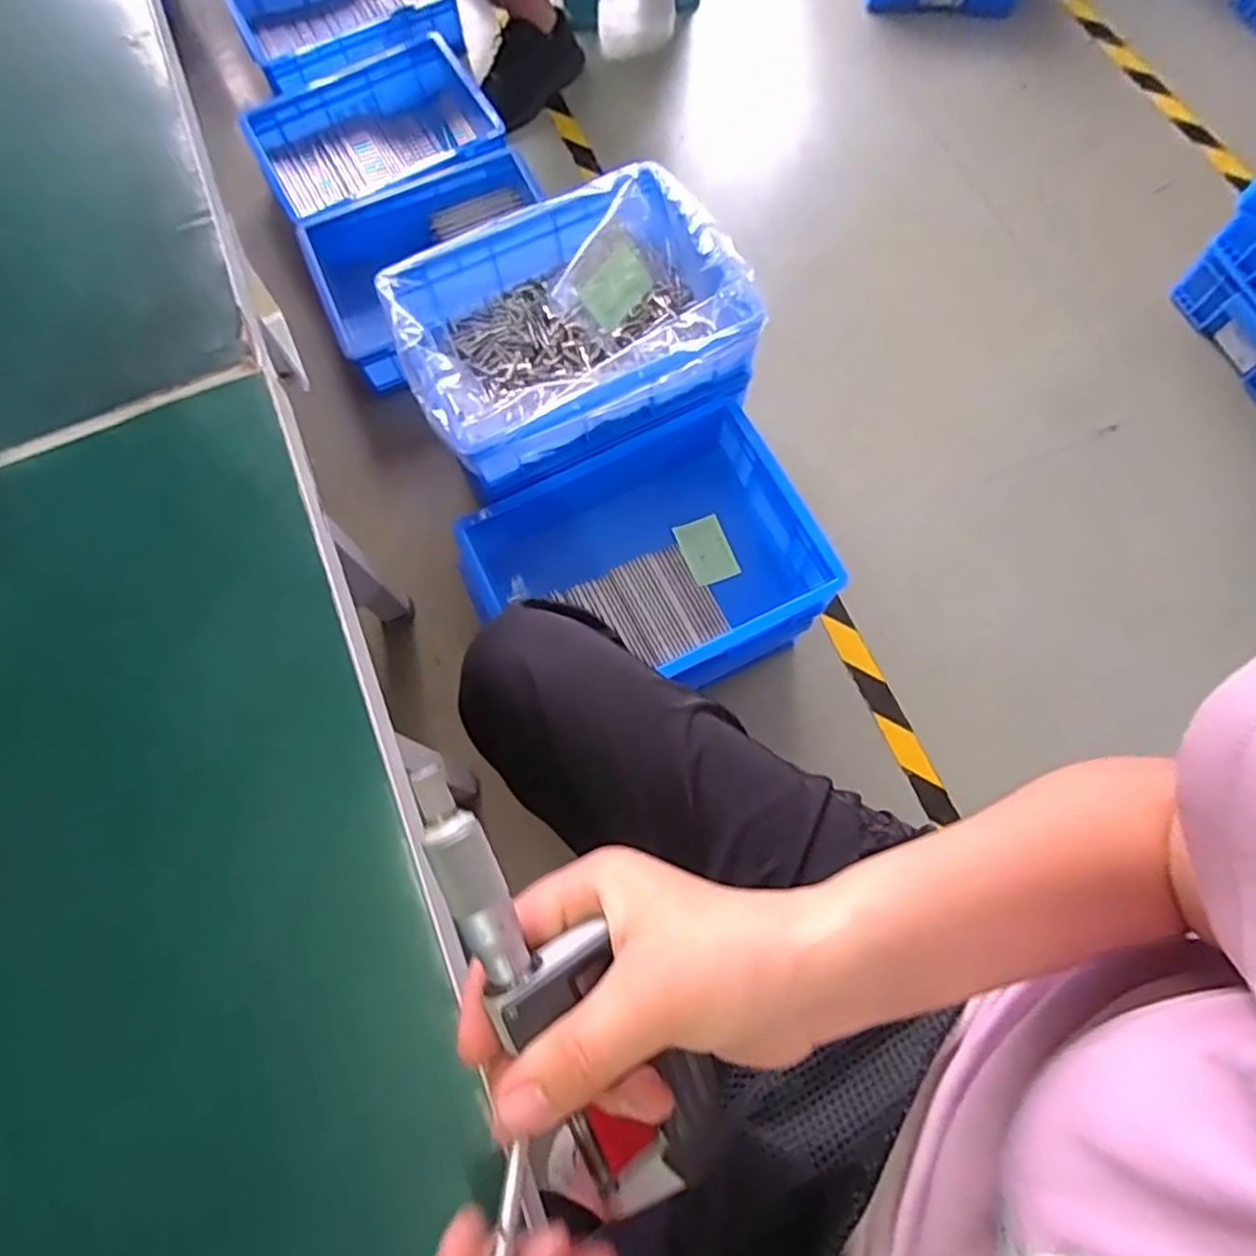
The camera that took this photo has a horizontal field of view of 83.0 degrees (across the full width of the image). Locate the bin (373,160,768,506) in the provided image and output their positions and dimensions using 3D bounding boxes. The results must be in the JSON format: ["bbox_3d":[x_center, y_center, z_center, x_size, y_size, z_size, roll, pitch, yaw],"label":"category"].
[{"bbox_3d":[-0.075,-0.385,0.923,0.407,0.146,0.299,-24,73,-5],"label":"bin"}]

